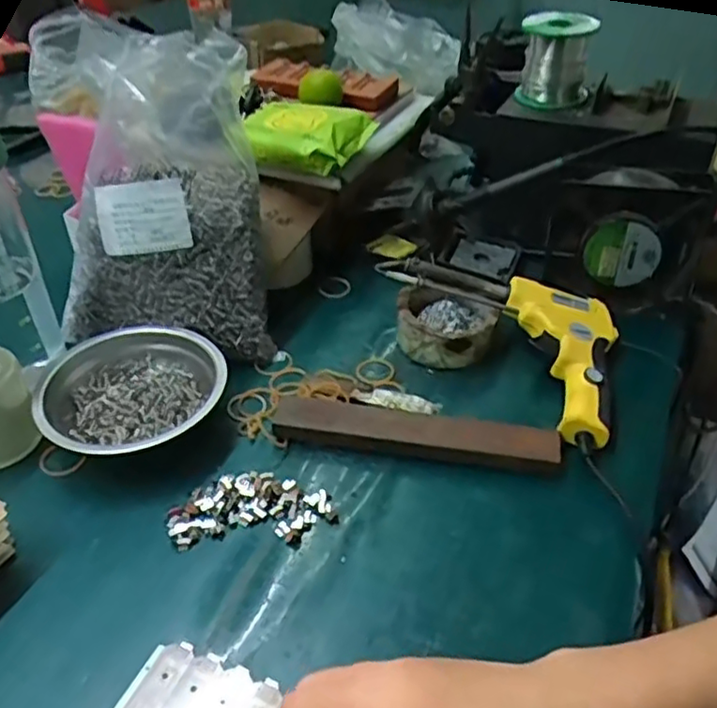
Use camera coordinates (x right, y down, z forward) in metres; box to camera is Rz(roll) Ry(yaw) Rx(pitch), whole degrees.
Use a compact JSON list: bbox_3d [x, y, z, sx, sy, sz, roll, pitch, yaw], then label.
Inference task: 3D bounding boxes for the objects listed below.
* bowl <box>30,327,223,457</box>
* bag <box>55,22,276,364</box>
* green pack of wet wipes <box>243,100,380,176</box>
[{"bbox_3d":[-0.165,0.026,0.481,0.127,0.037,0.110,-20,42,-22],"label":"bowl"},{"bbox_3d":[-0.161,-0.111,0.513,0.166,0.210,0.137,-6,39,-7],"label":"bag"},{"bbox_3d":[-0.054,-0.207,0.615,0.118,0.028,0.101,13,41,17],"label":"green pack of wet wipes"}]

